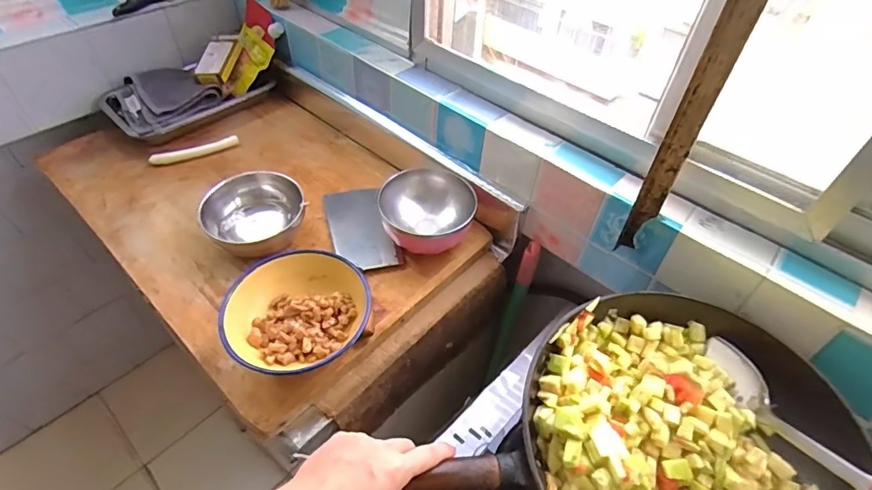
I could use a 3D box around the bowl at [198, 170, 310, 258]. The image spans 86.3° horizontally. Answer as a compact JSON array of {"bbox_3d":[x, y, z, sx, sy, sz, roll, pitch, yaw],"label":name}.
[{"bbox_3d":[-0.273,-0.045,0.701,0.139,0.079,0.130,29,53,21],"label":"bowl"}]

